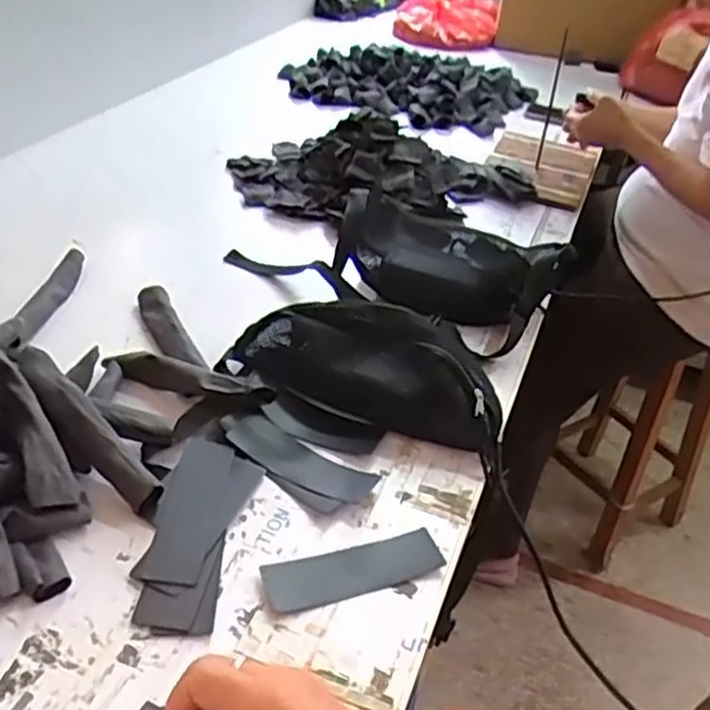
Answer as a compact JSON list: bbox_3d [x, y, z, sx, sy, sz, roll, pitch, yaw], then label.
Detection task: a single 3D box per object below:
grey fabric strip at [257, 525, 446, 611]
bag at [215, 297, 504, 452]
[{"bbox_3d":[0.001,0.174,0.609,0.147,0.005,0.047,-8,39,-20],"label":"grey fabric strip"},{"bbox_3d":[0.006,0.011,0.761,0.286,0.076,0.133,9,37,1],"label":"bag"}]

